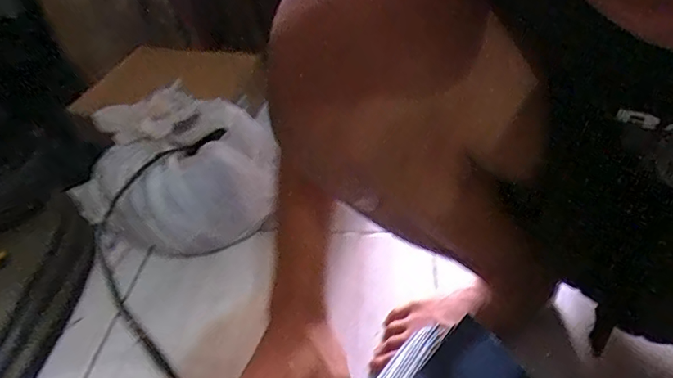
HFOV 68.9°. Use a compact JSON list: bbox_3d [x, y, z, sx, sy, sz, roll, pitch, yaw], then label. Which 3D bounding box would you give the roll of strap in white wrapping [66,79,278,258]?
[{"bbox_3d":[-0.208,-0.016,0.667,0.196,0.201,0.214,-3,39,2],"label":"roll of strap in white wrapping"}]

